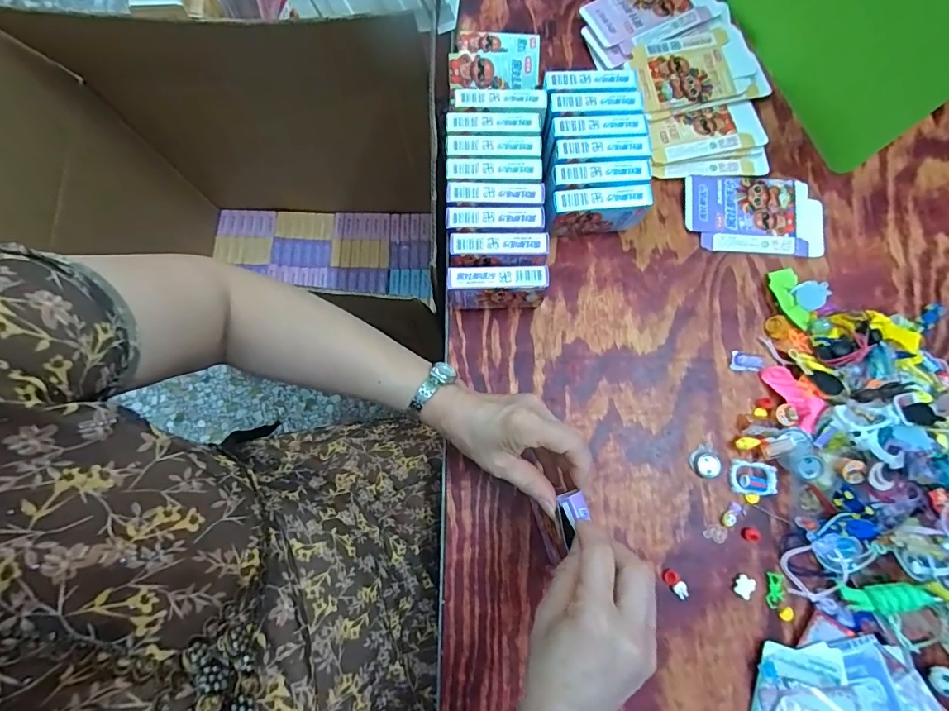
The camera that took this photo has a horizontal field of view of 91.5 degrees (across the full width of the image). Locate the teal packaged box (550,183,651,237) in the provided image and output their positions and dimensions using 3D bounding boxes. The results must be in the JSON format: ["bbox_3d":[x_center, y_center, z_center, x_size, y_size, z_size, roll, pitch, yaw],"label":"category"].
[{"bbox_3d":[0.125,-0.142,0.467,0.099,0.068,0.024,-7,79,-1],"label":"teal packaged box"}]

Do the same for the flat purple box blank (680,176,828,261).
[{"bbox_3d":[0.305,-0.151,0.503,0.149,0.004,0.086,3,84,-1],"label":"flat purple box blank"}]

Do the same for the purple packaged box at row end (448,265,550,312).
[{"bbox_3d":[0.022,-0.063,0.452,0.090,0.067,0.025,-1,79,0],"label":"purple packaged box at row end"}]

